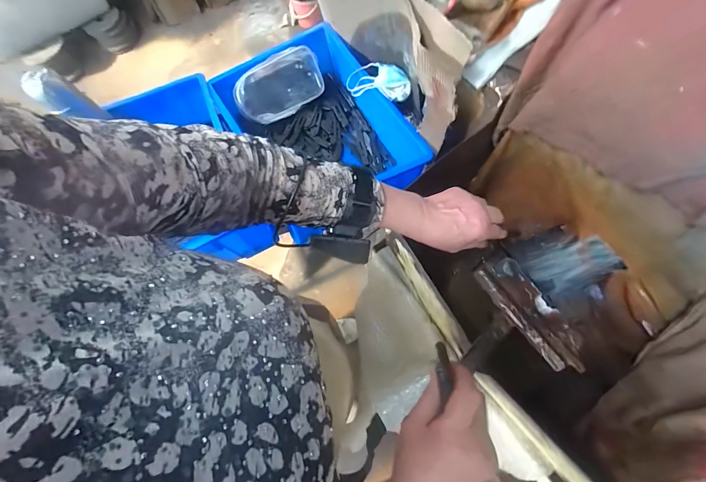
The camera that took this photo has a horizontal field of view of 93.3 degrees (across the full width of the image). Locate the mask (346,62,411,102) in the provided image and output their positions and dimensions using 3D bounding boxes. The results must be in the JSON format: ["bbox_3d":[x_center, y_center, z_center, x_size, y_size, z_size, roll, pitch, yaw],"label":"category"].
[{"bbox_3d":[0.049,-0.315,0.662,0.131,0.050,0.055,22,74,9],"label":"mask"}]

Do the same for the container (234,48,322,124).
[{"bbox_3d":[-0.165,-0.345,0.747,0.192,0.115,0.055,-25,34,-1],"label":"container"}]

